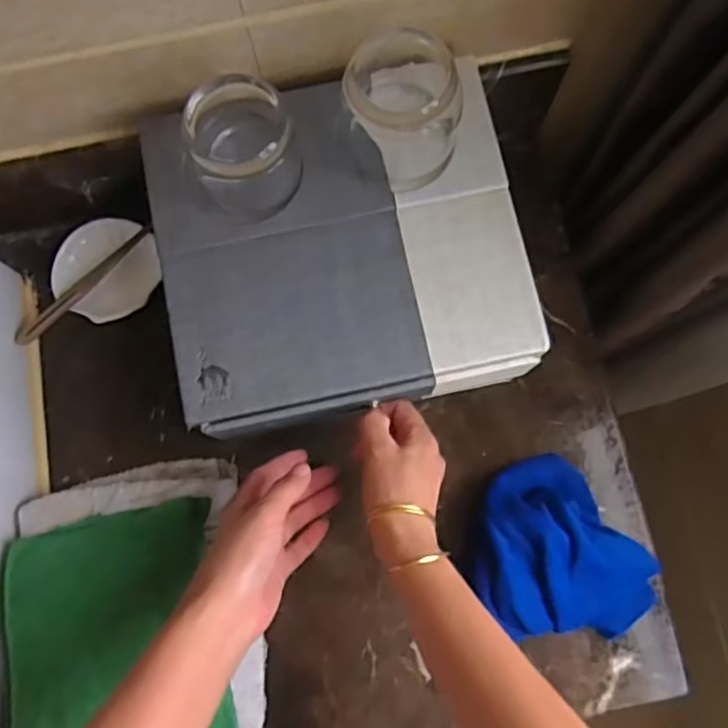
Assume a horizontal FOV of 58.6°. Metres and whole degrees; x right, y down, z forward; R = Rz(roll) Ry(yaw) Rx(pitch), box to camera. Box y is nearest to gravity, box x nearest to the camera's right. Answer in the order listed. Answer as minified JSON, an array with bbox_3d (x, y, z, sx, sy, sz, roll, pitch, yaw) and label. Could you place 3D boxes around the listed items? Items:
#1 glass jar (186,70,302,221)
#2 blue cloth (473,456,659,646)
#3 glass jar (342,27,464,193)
[{"bbox_3d":[-0.083,-0.142,0.432,0.073,0.065,0.070,0,80,1],"label":"glass jar"},{"bbox_3d":[0.155,0.158,0.516,0.125,0.055,0.152,-36,82,-5],"label":"blue cloth"},{"bbox_3d":[0.028,-0.170,0.424,0.071,0.078,0.083,23,81,5],"label":"glass jar"}]

